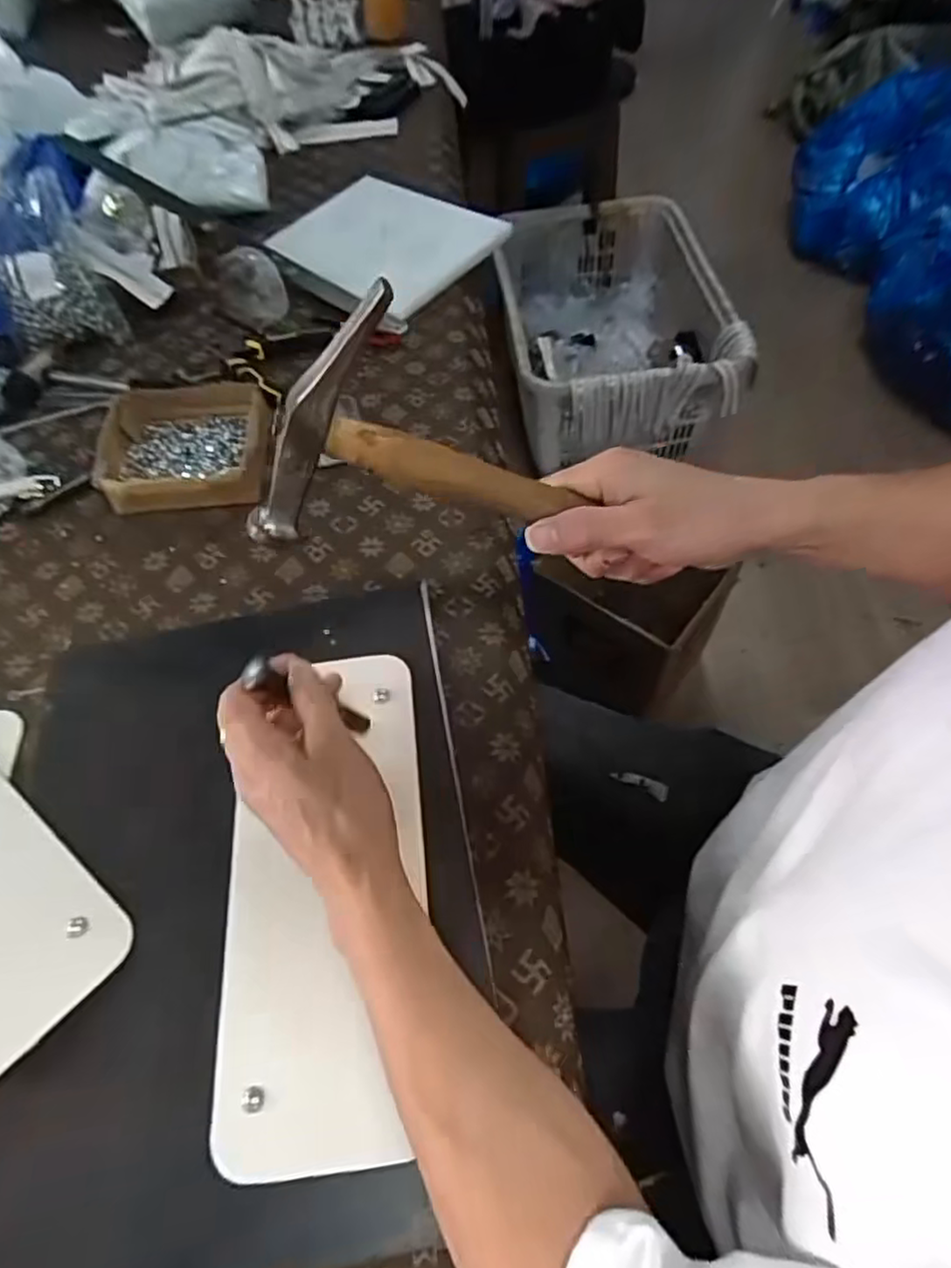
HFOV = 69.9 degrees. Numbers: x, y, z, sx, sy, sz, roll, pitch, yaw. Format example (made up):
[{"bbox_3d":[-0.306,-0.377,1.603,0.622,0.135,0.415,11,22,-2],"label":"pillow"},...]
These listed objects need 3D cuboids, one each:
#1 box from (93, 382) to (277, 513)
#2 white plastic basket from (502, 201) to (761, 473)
[{"bbox_3d":[-0.269,-0.178,0.635,0.152,0.036,0.140,-6,58,0],"label":"box"},{"bbox_3d":[0.327,-0.719,1.580,0.474,0.249,0.716,-3,57,2],"label":"white plastic basket"}]

